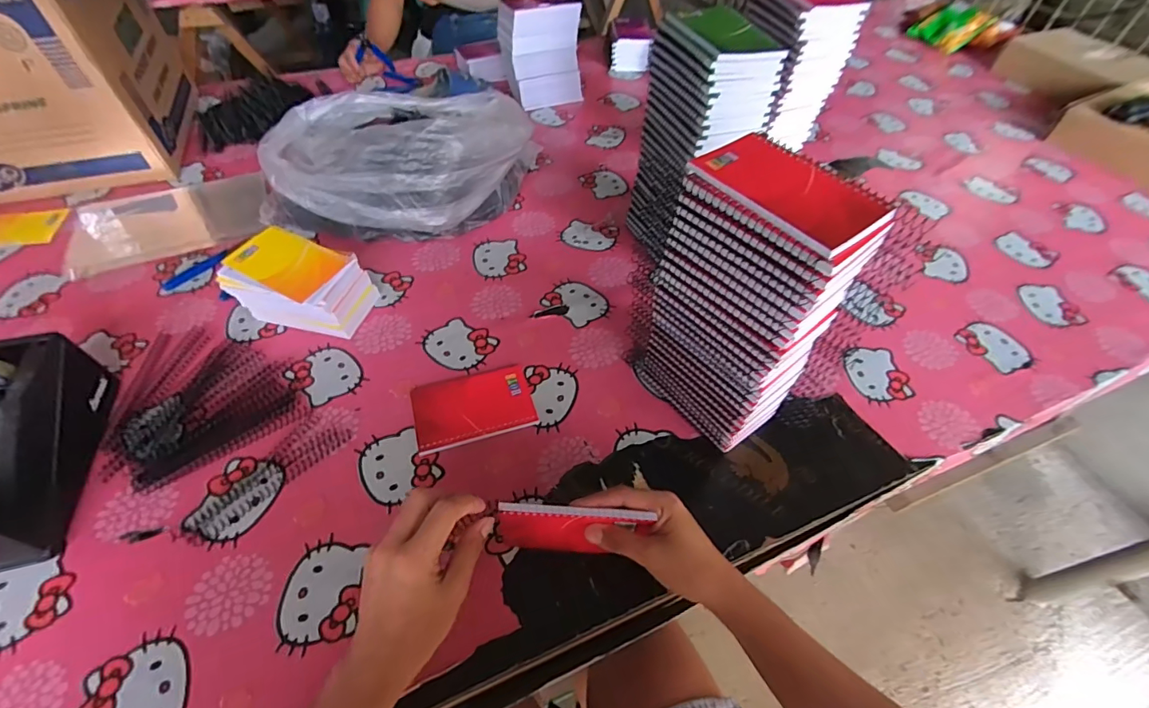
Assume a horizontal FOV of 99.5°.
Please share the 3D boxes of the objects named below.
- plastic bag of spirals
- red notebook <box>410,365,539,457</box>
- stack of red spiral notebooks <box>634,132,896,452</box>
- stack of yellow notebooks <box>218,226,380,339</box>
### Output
[{"bbox_3d":[-0.263,-0.311,0.748,0.373,0.150,0.278,2,51,1],"label":"plastic bag of spirals"},{"bbox_3d":[-0.113,0.058,0.546,0.128,0.009,0.084,-15,53,-13],"label":"red notebook"},{"bbox_3d":[0.151,-0.035,0.462,0.089,0.276,0.138,-33,59,-25],"label":"stack of red spiral notebooks"},{"bbox_3d":[-0.335,-0.082,0.598,0.135,0.084,0.091,13,52,9],"label":"stack of yellow notebooks"}]

